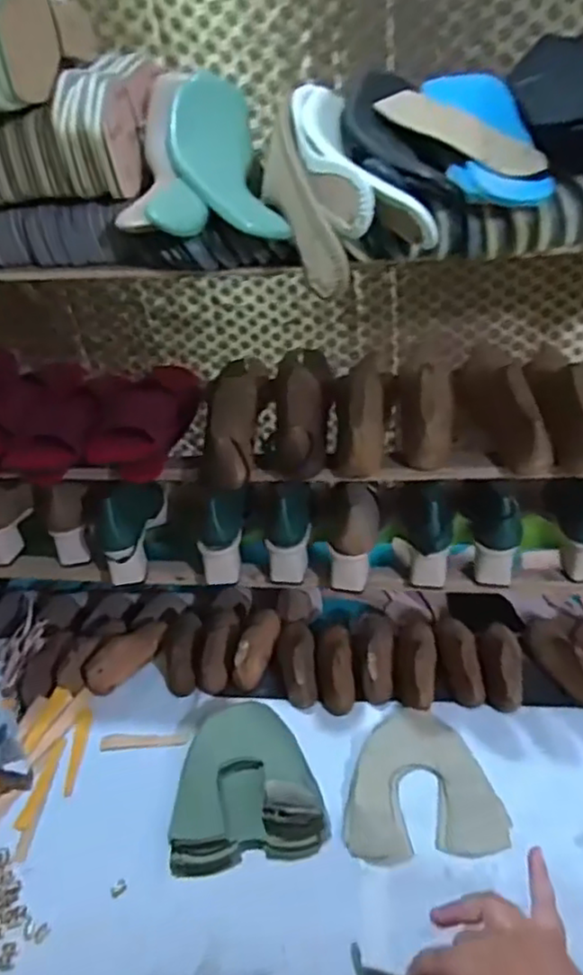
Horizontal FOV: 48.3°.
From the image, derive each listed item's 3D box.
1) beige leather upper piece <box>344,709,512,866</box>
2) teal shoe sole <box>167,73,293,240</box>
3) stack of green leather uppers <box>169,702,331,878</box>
[{"bbox_3d":[0.146,0.341,0.762,0.172,0.010,0.171,-7,36,1],"label":"beige leather upper piece"},{"bbox_3d":[-0.068,-0.313,0.621,0.084,0.030,0.239,-13,62,-7],"label":"teal shoe sole"},{"bbox_3d":[-0.056,0.339,0.762,0.171,0.058,0.176,-9,36,-2],"label":"stack of green leather uppers"}]

